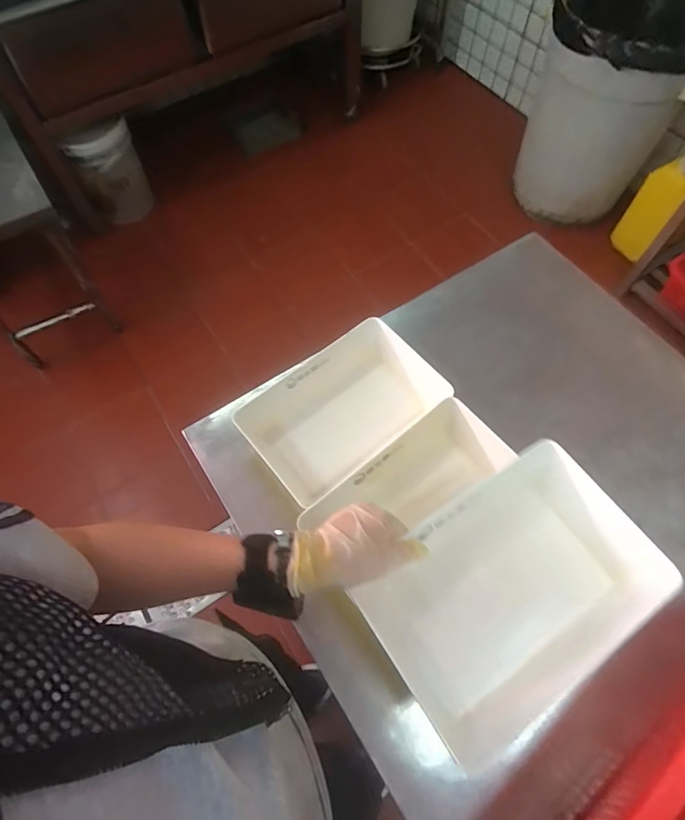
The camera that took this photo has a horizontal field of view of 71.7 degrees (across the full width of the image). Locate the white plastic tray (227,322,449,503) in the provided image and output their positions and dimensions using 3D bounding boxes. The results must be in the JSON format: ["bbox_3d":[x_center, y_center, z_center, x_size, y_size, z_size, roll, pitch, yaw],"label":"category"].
[{"bbox_3d":[0.007,-0.005,0.747,0.297,0.080,0.189,-36,69,-16],"label":"white plastic tray"}]

